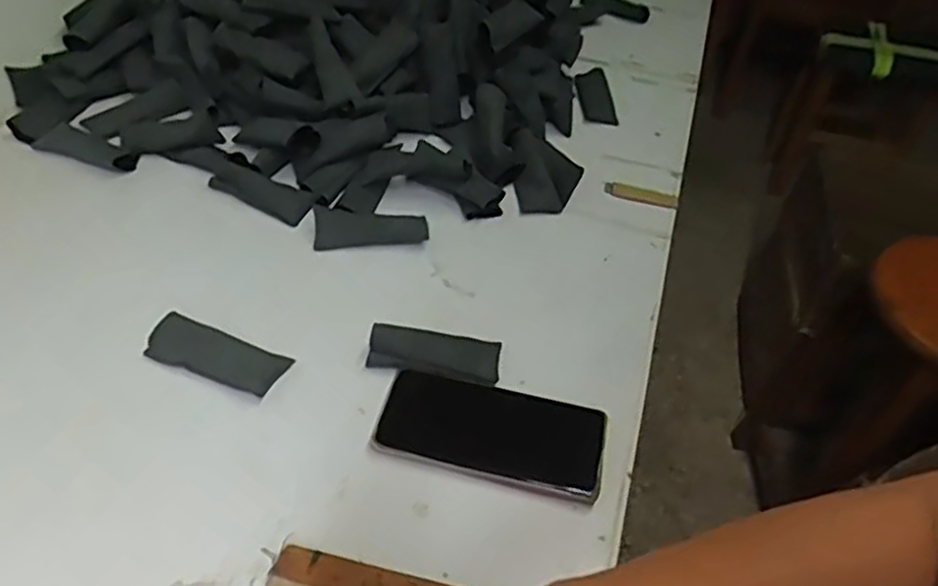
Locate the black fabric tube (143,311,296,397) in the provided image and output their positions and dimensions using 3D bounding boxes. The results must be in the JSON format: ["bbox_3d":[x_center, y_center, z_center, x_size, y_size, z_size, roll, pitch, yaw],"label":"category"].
[{"bbox_3d":[-0.191,0.045,0.540,0.102,0.012,0.040,16,46,10],"label":"black fabric tube"}]

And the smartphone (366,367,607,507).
[{"bbox_3d":[0.017,0.098,0.513,0.158,0.011,0.075,13,45,7],"label":"smartphone"}]

